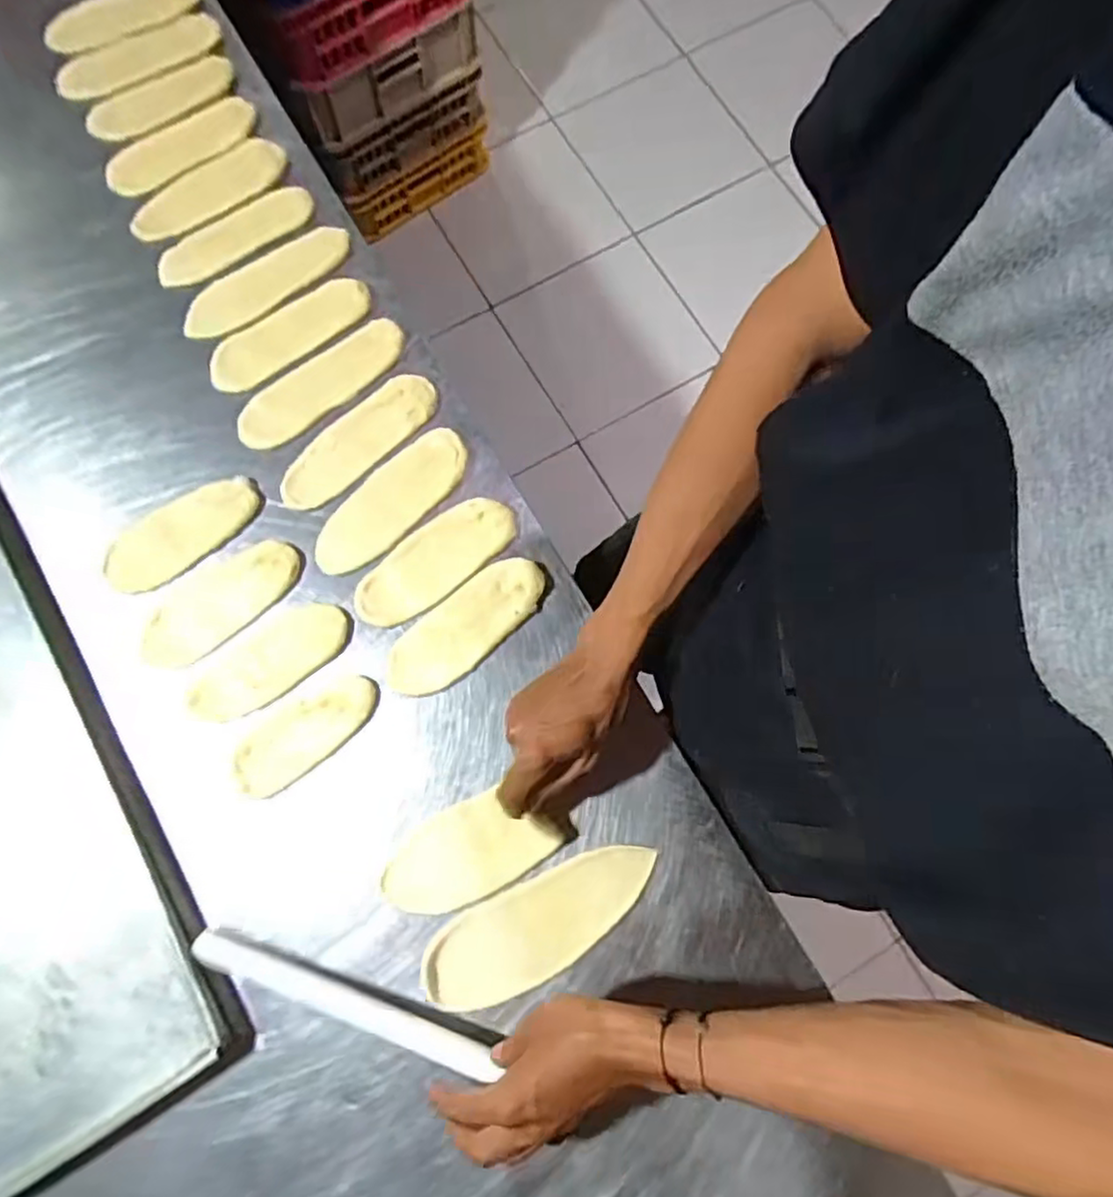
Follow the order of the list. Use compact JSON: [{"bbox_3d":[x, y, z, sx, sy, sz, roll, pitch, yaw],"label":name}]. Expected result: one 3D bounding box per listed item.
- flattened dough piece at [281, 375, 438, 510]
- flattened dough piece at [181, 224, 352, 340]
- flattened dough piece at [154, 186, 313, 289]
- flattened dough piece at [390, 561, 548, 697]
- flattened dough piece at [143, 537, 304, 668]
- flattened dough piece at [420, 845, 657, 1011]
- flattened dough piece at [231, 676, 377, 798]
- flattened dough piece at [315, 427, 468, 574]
[{"bbox_3d":[-0.190,-0.151,0.642,0.168,0.016,0.050,-40,81,-8],"label":"flattened dough piece"},{"bbox_3d":[-0.289,-0.318,0.677,0.179,0.027,0.041,-34,80,-7],"label":"flattened dough piece"},{"bbox_3d":[-0.329,-0.372,0.697,0.170,0.025,0.037,-30,79,-6],"label":"flattened dough piece"},{"bbox_3d":[-0.080,0.025,0.609,0.162,0.006,0.060,-40,81,-7],"label":"flattened dough piece"},{"bbox_3d":[-0.308,0.001,0.616,0.158,0.016,0.064,-34,80,-6],"label":"flattened dough piece"},{"bbox_3d":[-0.012,0.268,0.557,0.203,0.006,0.071,-25,76,-5],"label":"flattened dough piece"},{"bbox_3d":[-0.219,0.119,0.593,0.139,0.016,0.050,-34,80,-6],"label":"flattened dough piece"},{"bbox_3d":[-0.153,-0.091,0.624,0.167,0.015,0.052,-41,81,-8],"label":"flattened dough piece"}]

